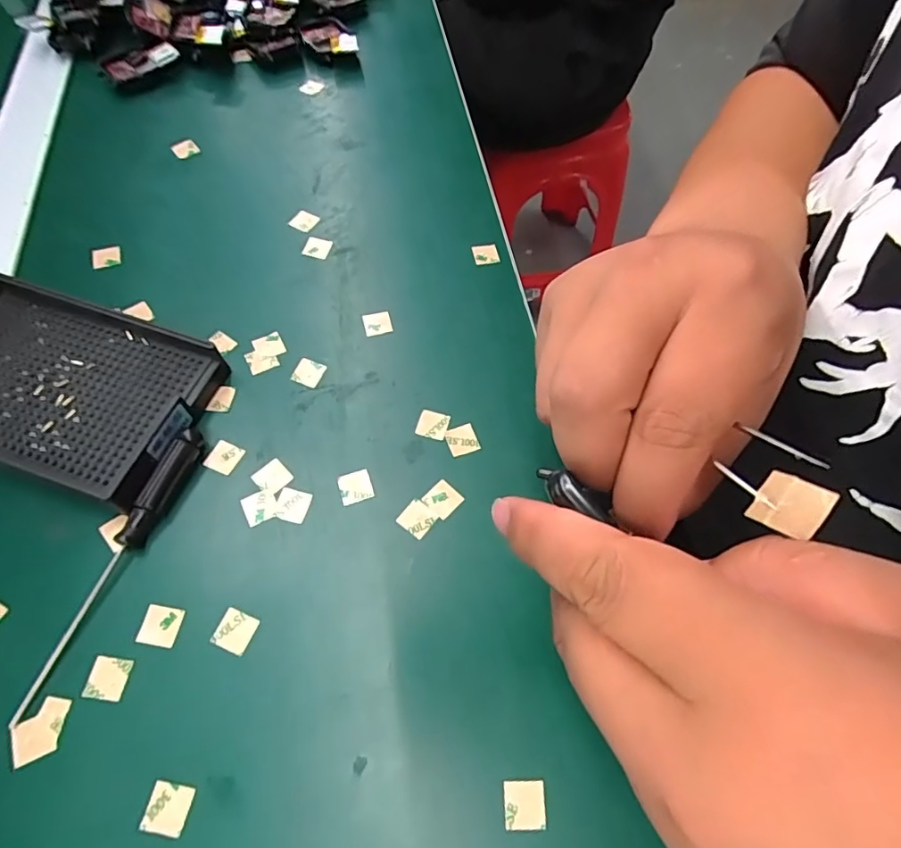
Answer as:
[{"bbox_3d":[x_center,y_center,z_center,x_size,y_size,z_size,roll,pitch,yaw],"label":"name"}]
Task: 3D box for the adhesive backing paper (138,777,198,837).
[{"bbox_3d":[-0.106,0.143,0.200,0.015,0.004,0.016,9,61,1],"label":"adhesive backing paper"}]

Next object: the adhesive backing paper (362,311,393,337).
[{"bbox_3d":[-0.042,-0.058,0.309,0.016,0.004,0.015,-13,71,-7],"label":"adhesive backing paper"}]

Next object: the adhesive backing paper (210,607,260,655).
[{"bbox_3d":[-0.093,0.089,0.230,0.016,0.004,0.016,21,63,8],"label":"adhesive backing paper"}]

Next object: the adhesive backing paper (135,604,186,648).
[{"bbox_3d":[-0.125,0.086,0.230,0.016,0.004,0.016,9,64,1],"label":"adhesive backing paper"}]

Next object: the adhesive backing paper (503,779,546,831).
[{"bbox_3d":[0.028,0.145,0.204,0.015,0.004,0.016,-1,58,2],"label":"adhesive backing paper"}]

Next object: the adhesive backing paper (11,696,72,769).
[{"bbox_3d":[-0.161,0.120,0.210,0.021,0.004,0.019,-20,67,-15],"label":"adhesive backing paper"}]

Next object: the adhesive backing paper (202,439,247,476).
[{"bbox_3d":[-0.113,0.016,0.266,0.016,0.004,0.015,23,65,6],"label":"adhesive backing paper"}]

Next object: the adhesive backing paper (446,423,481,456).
[{"bbox_3d":[0.006,0.008,0.277,0.015,0.004,0.015,-19,69,-10],"label":"adhesive backing paper"}]

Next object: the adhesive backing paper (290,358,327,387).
[{"bbox_3d":[-0.077,-0.028,0.292,0.015,0.004,0.015,22,66,0],"label":"adhesive backing paper"}]

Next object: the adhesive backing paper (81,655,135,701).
[{"bbox_3d":[-0.141,0.104,0.220,0.015,0.004,0.015,8,63,-1],"label":"adhesive backing paper"}]

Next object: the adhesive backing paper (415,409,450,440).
[{"bbox_3d":[-0.009,-0.001,0.279,0.016,0.004,0.015,13,62,5],"label":"adhesive backing paper"}]

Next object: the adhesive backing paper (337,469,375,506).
[{"bbox_3d":[-0.046,0.031,0.262,0.015,0.004,0.016,-16,65,-9],"label":"adhesive backing paper"}]

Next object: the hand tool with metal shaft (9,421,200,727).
[{"bbox_3d":[-0.147,0.059,0.235,0.011,0.014,0.128,20,63,8],"label":"hand tool with metal shaft"}]

